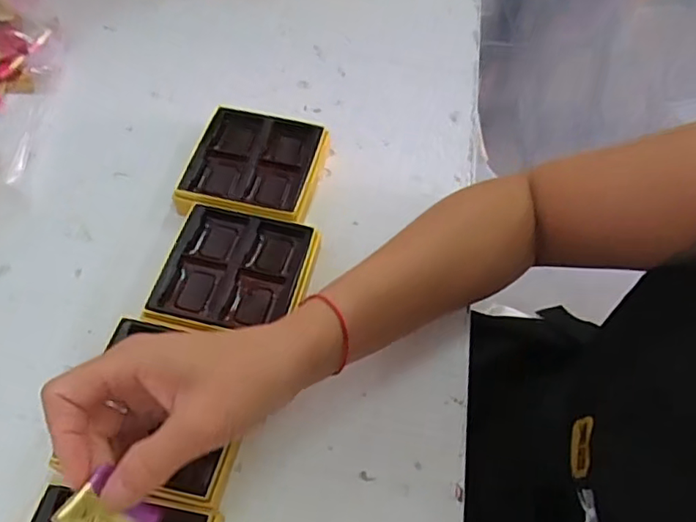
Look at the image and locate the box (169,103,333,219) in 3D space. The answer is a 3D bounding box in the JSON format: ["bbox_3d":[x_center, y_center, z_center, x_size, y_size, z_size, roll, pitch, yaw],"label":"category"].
[{"bbox_3d":[-0.073,-0.072,0.461,0.095,0.029,0.100,11,57,4],"label":"box"}]

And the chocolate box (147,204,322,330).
[{"bbox_3d":[-0.079,0.012,0.409,0.101,0.031,0.097,12,57,5],"label":"chocolate box"}]

